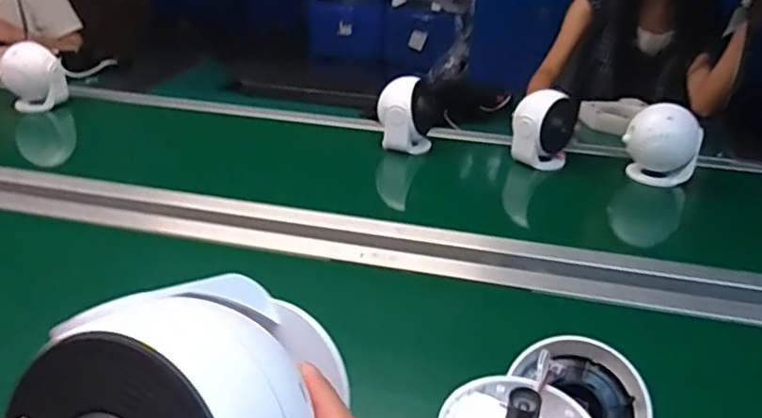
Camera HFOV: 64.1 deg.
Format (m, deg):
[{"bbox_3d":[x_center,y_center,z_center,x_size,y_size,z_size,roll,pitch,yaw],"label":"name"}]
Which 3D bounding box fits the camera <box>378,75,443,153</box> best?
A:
[{"bbox_3d":[0.053,-0.180,1.170,0.116,0.131,0.098,7,23,3],"label":"camera"}]

